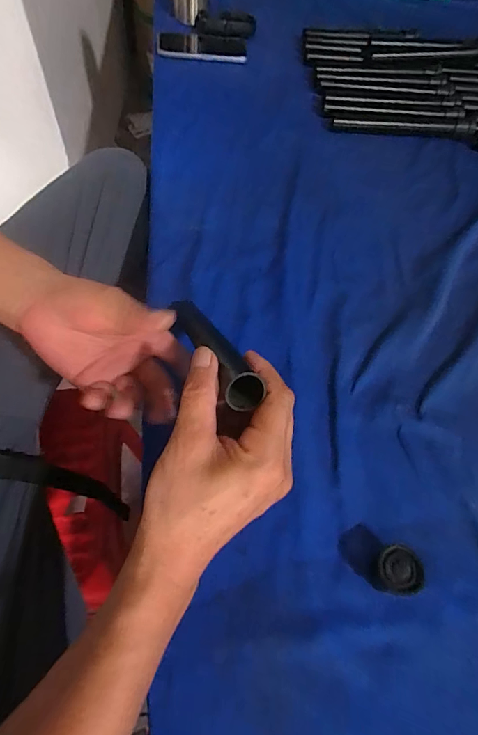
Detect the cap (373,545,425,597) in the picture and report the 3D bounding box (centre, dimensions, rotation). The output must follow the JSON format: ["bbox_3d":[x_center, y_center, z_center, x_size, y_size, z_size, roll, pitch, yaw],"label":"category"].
[{"bbox_3d":[0.122,0.159,0.304,0.031,0.028,0.036,30,61,10],"label":"cap"}]

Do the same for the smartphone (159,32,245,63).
[{"bbox_3d":[-0.067,-0.597,0.727,0.160,0.015,0.082,1,62,-5],"label":"smartphone"}]

